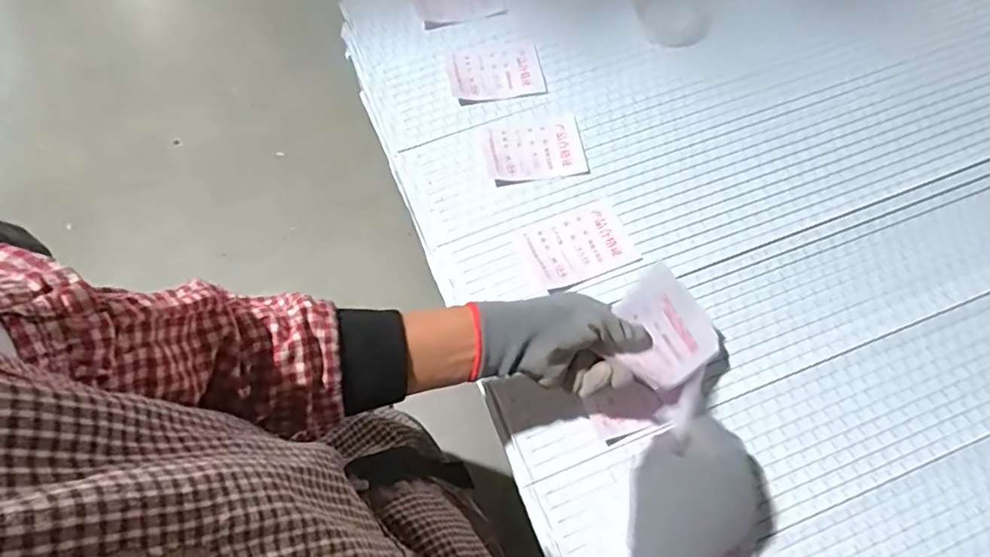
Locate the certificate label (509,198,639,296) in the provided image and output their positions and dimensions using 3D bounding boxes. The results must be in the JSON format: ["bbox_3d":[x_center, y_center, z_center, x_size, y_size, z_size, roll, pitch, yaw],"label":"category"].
[{"bbox_3d":[0.080,-0.032,0.586,0.109,0.004,0.073,-21,70,-9],"label":"certificate label"}]

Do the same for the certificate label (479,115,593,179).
[{"bbox_3d":[0.041,-0.137,0.631,0.106,0.004,0.073,-9,68,-4],"label":"certificate label"}]

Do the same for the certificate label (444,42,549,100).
[{"bbox_3d":[-0.001,-0.236,0.672,0.105,0.005,0.074,-6,68,-3],"label":"certificate label"}]

